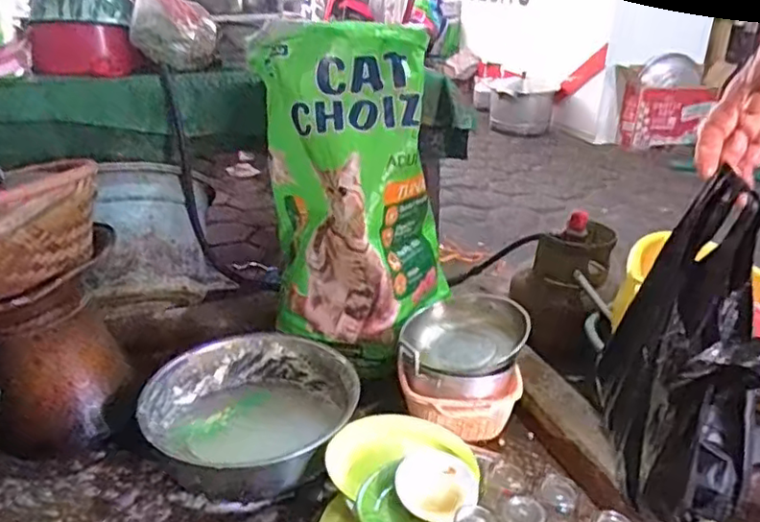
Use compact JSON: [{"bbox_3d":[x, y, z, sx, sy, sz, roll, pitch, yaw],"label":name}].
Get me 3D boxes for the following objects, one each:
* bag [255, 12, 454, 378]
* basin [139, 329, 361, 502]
[{"bbox_3d":[-0.055,-0.131,1.237,0.340,0.588,0.235,2,26,3],"label":"bag"},{"bbox_3d":[-0.232,0.288,1.168,0.358,0.146,0.332,0,26,0],"label":"basin"}]

